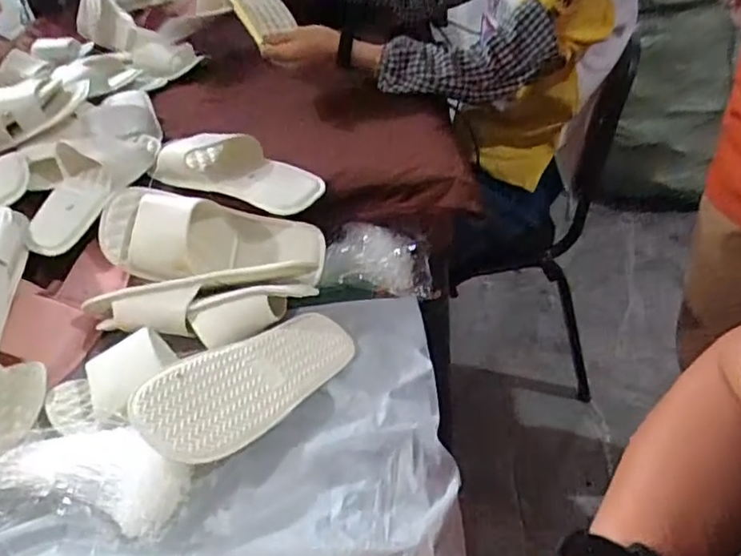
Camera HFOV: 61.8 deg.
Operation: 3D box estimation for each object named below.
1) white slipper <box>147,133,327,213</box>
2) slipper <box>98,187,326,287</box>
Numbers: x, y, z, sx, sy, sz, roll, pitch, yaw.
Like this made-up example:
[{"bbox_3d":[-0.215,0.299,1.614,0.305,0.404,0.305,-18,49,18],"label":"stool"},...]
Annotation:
[{"bbox_3d":[-0.167,-0.133,0.796,0.232,0.073,0.094,15,42,26],"label":"white slipper"},{"bbox_3d":[-0.195,-0.047,0.745,0.267,0.079,0.112,7,39,18],"label":"slipper"}]

